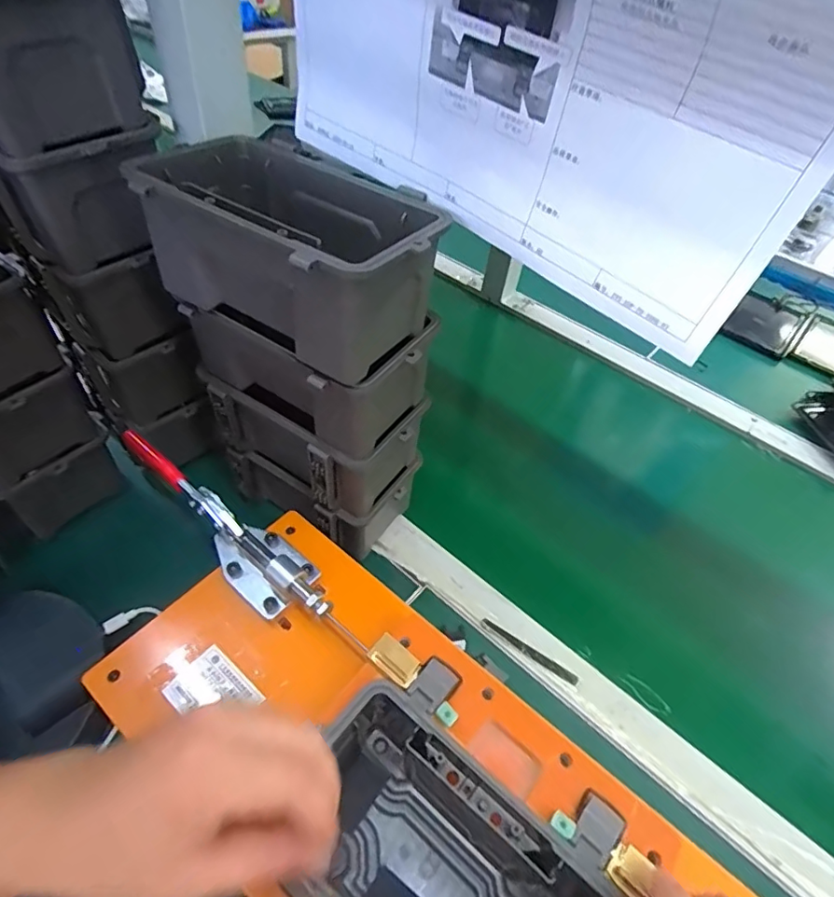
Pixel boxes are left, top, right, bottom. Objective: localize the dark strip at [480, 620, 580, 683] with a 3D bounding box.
[{"bbox_3d":[0.099,0.176,0.458,0.090,0.004,0.009,30,52,19],"label":"dark strip"}]

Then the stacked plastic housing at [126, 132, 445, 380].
[{"bbox_3d":[-0.076,-0.124,0.329,0.177,0.080,0.112,29,52,18],"label":"stacked plastic housing"}]

